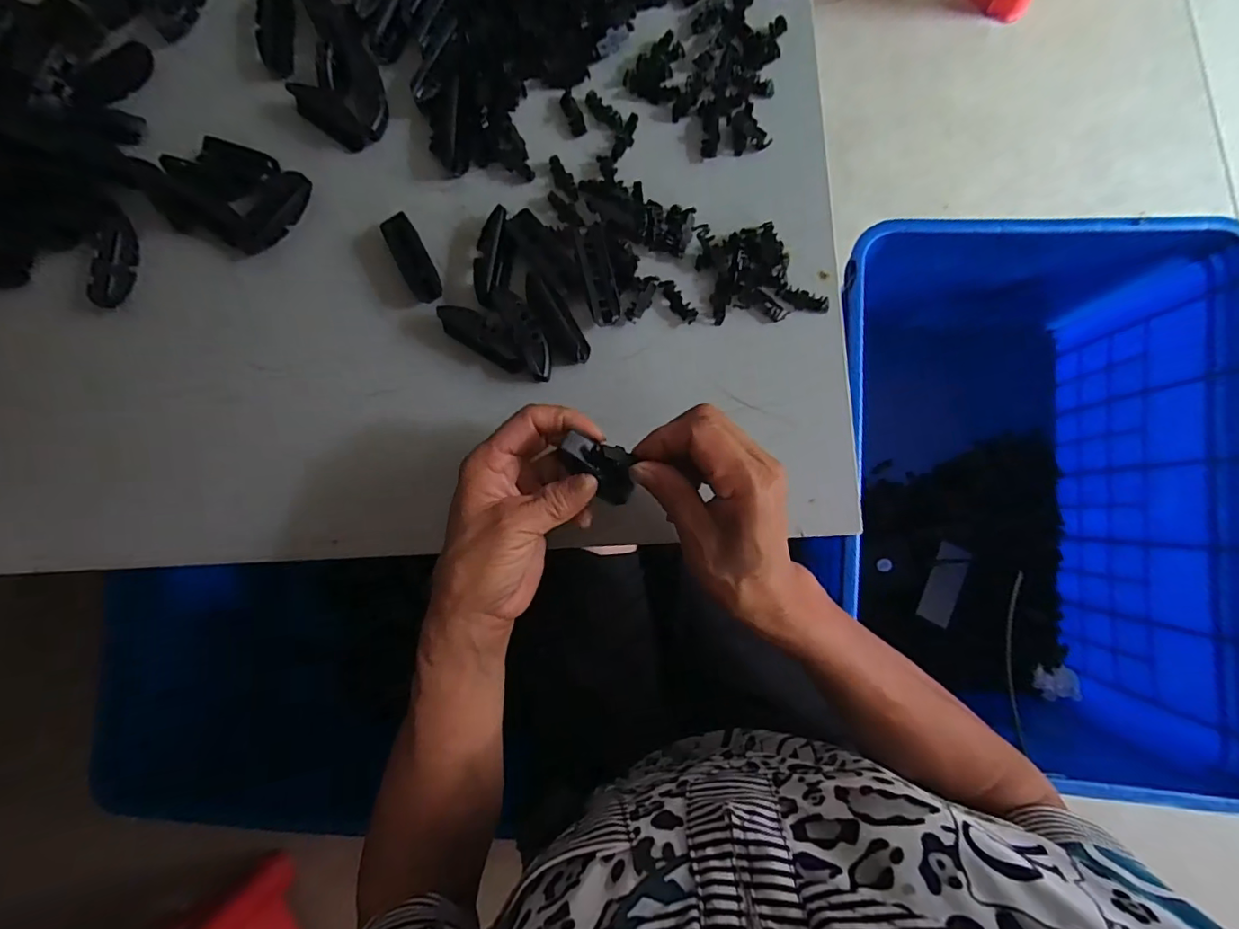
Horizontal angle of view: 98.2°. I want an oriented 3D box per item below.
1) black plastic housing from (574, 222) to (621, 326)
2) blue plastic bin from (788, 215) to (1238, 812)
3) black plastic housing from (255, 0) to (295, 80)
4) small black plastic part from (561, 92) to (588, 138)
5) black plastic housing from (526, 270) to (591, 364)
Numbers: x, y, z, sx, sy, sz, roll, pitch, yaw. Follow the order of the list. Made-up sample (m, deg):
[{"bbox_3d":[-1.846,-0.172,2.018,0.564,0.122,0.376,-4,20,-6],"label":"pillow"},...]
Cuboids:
[{"bbox_3d":[-0.014,-0.132,0.371,0.020,0.017,0.073,-13,86,6],"label":"black plastic housing"},{"bbox_3d":[0.477,0.055,0.710,0.393,0.328,0.645,-1,85,7],"label":"blue plastic bin"},{"bbox_3d":[-0.271,-0.342,0.423,0.022,0.015,0.067,2,88,7],"label":"black plastic housing"},{"bbox_3d":[-0.034,-0.258,0.393,0.013,0.004,0.035,-20,86,5],"label":"small black plastic part"},{"bbox_3d":[-0.045,-0.102,0.373,0.021,0.020,0.069,-31,85,4],"label":"black plastic housing"}]

